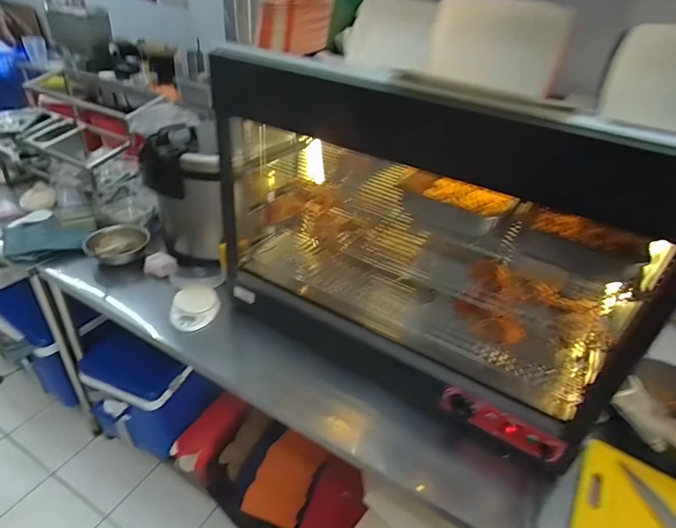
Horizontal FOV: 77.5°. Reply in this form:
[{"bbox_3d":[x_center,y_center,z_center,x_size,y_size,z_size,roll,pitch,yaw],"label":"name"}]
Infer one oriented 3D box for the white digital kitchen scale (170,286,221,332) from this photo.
[{"bbox_3d":[-0.382,0.119,1.136,0.122,0.043,0.139,-4,35,-14],"label":"white digital kitchen scale"}]

